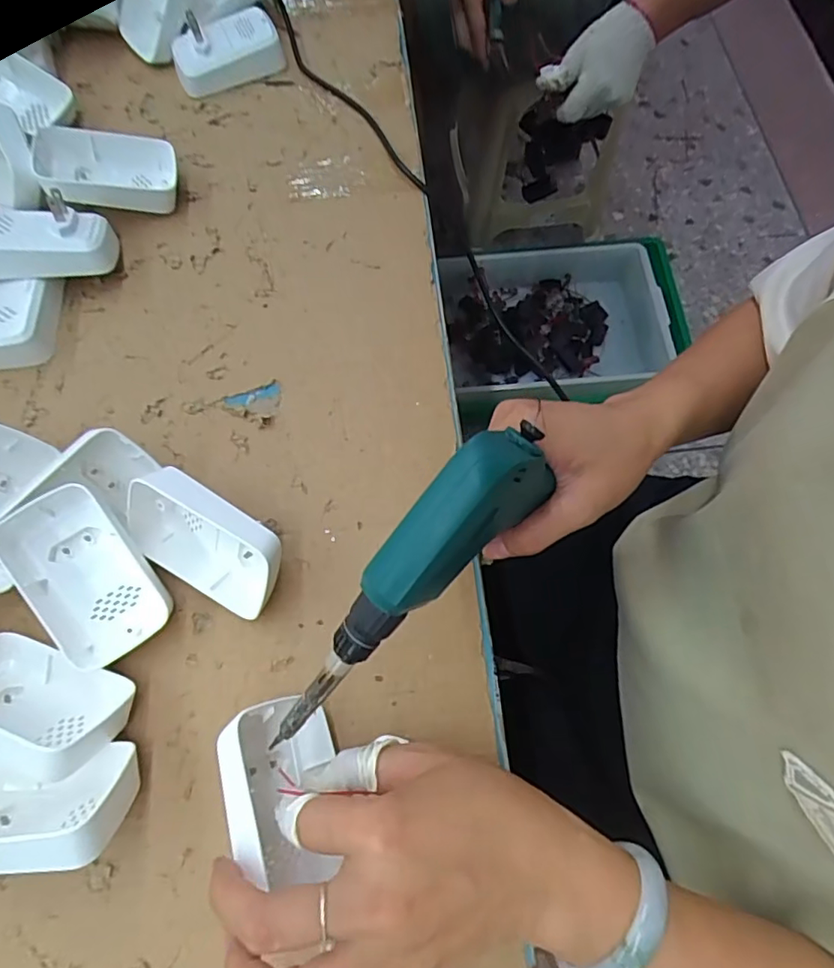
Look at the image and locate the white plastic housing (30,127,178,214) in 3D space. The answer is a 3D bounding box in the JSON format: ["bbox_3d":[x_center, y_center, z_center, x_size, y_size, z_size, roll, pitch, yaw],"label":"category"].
[{"bbox_3d":[-0.235,-0.239,0.428,0.095,0.028,0.054,0,61,-18],"label":"white plastic housing"}]

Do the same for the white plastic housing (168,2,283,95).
[{"bbox_3d":[-0.164,-0.372,0.480,0.089,0.042,0.033,-20,70,-6],"label":"white plastic housing"}]

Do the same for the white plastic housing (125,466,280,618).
[{"bbox_3d":[-0.121,0.033,0.323,0.100,0.058,0.050,30,73,12],"label":"white plastic housing"}]

